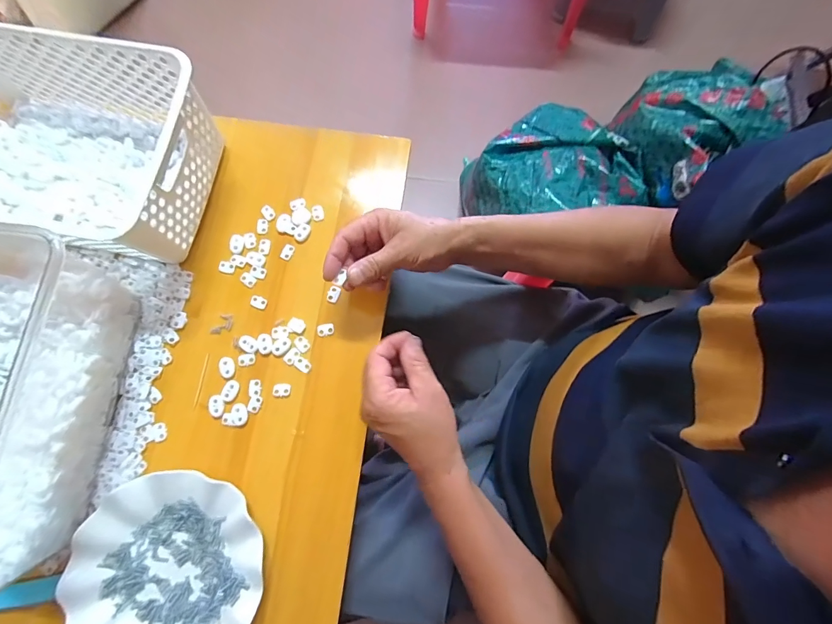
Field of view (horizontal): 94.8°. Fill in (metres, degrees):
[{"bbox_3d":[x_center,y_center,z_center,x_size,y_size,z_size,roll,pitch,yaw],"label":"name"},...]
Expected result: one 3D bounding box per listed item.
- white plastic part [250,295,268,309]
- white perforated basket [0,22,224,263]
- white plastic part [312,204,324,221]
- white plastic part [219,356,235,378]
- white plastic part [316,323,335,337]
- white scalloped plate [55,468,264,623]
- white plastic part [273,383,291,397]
[{"bbox_3d":[-0.182,-0.012,0.441,0.019,0.004,0.013,16,79,4],"label":"white plastic part"},{"bbox_3d":[-0.391,-0.180,0.417,0.301,0.098,0.208,10,79,3],"label":"white perforated basket"},{"bbox_3d":[-0.119,-0.121,0.466,0.014,0.004,0.020,-8,78,-1],"label":"white plastic part"},{"bbox_3d":[-0.210,0.061,0.424,0.017,0.004,0.024,-18,79,-3],"label":"white plastic part"},{"bbox_3d":[-0.103,0.020,0.436,0.020,0.004,0.014,-13,78,-2],"label":"white plastic part"},{"bbox_3d":[-0.239,0.252,0.370,0.179,0.022,0.179,0,78,1],"label":"white scalloped plate"},{"bbox_3d":[-0.148,0.086,0.420,0.020,0.004,0.014,-1,78,0],"label":"white plastic part"}]

